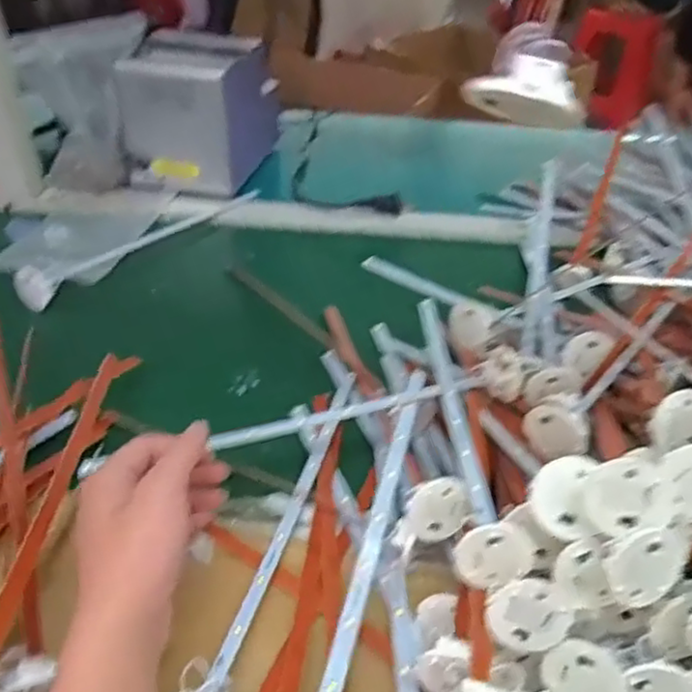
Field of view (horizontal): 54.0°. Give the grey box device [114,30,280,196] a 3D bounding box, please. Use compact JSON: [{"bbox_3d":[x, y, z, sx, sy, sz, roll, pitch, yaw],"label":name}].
[{"bbox_3d":[-0.171,-0.286,0.816,0.136,0.139,0.174,9,38,7],"label":"grey box device"}]

